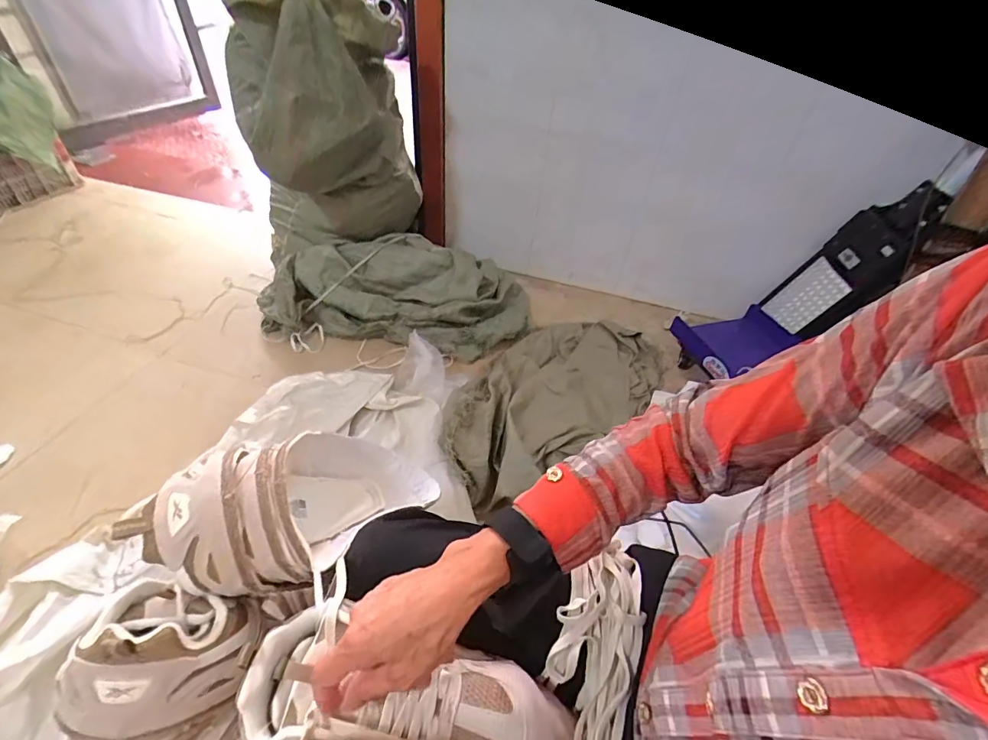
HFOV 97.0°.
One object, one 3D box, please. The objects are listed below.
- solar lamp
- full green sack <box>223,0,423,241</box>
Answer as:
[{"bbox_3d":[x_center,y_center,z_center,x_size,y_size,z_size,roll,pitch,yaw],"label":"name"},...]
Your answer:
[{"bbox_3d":[0.929,-0.275,1.138,0.077,0.419,0.199,23,42,-16],"label":"solar lamp"},{"bbox_3d":[-0.389,-0.588,1.087,0.371,0.604,0.297,-5,45,-12],"label":"full green sack"}]

